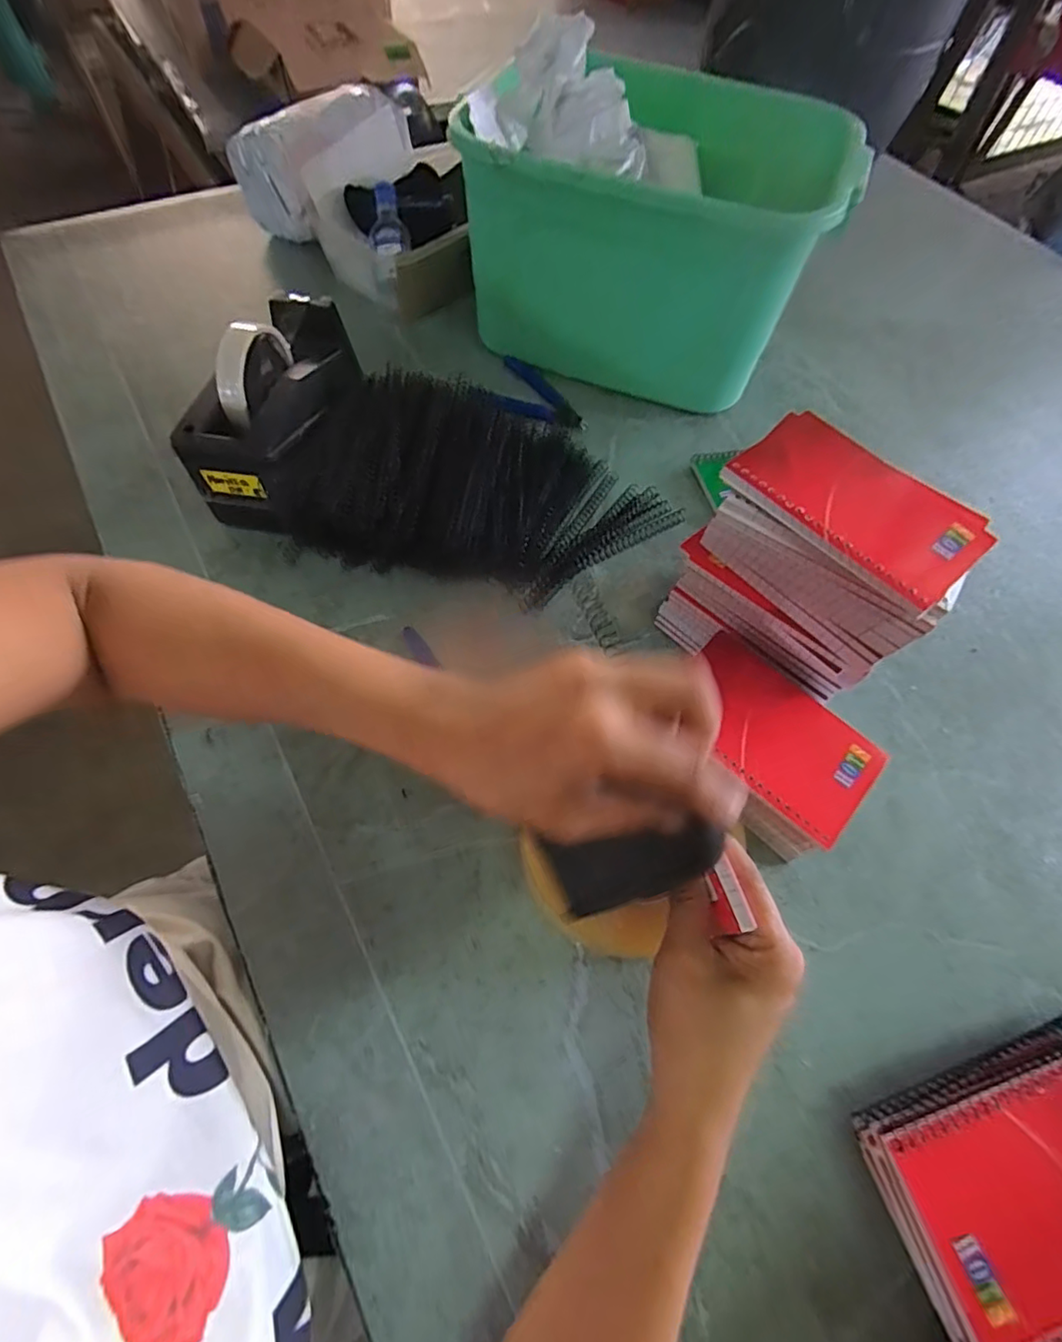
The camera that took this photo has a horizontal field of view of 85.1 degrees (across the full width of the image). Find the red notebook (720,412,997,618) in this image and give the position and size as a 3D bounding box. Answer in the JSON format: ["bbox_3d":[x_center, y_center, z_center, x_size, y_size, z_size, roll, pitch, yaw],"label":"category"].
[{"bbox_3d":[0.188,-0.098,0.330,0.090,0.008,0.131,-39,71,-20],"label":"red notebook"}]

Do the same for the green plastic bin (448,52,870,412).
[{"bbox_3d":[0.119,-0.416,0.579,0.318,0.198,0.267,25,62,11],"label":"green plastic bin"}]

